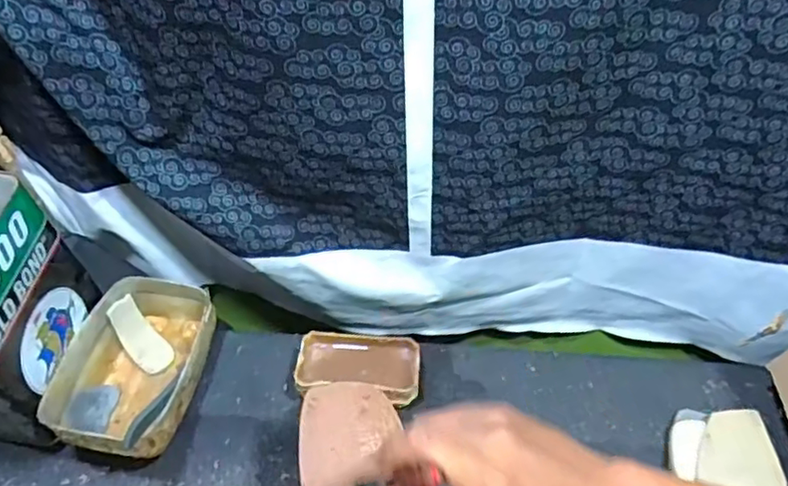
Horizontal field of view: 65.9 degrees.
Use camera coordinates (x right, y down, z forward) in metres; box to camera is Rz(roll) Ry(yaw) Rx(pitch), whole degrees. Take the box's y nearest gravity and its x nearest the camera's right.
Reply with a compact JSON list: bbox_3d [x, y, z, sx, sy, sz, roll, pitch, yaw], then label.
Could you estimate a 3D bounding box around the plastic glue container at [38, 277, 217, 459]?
[{"bbox_3d":[-0.264,0.128,0.637,0.129,0.070,0.188,5,50,5],"label":"plastic glue container"}]

